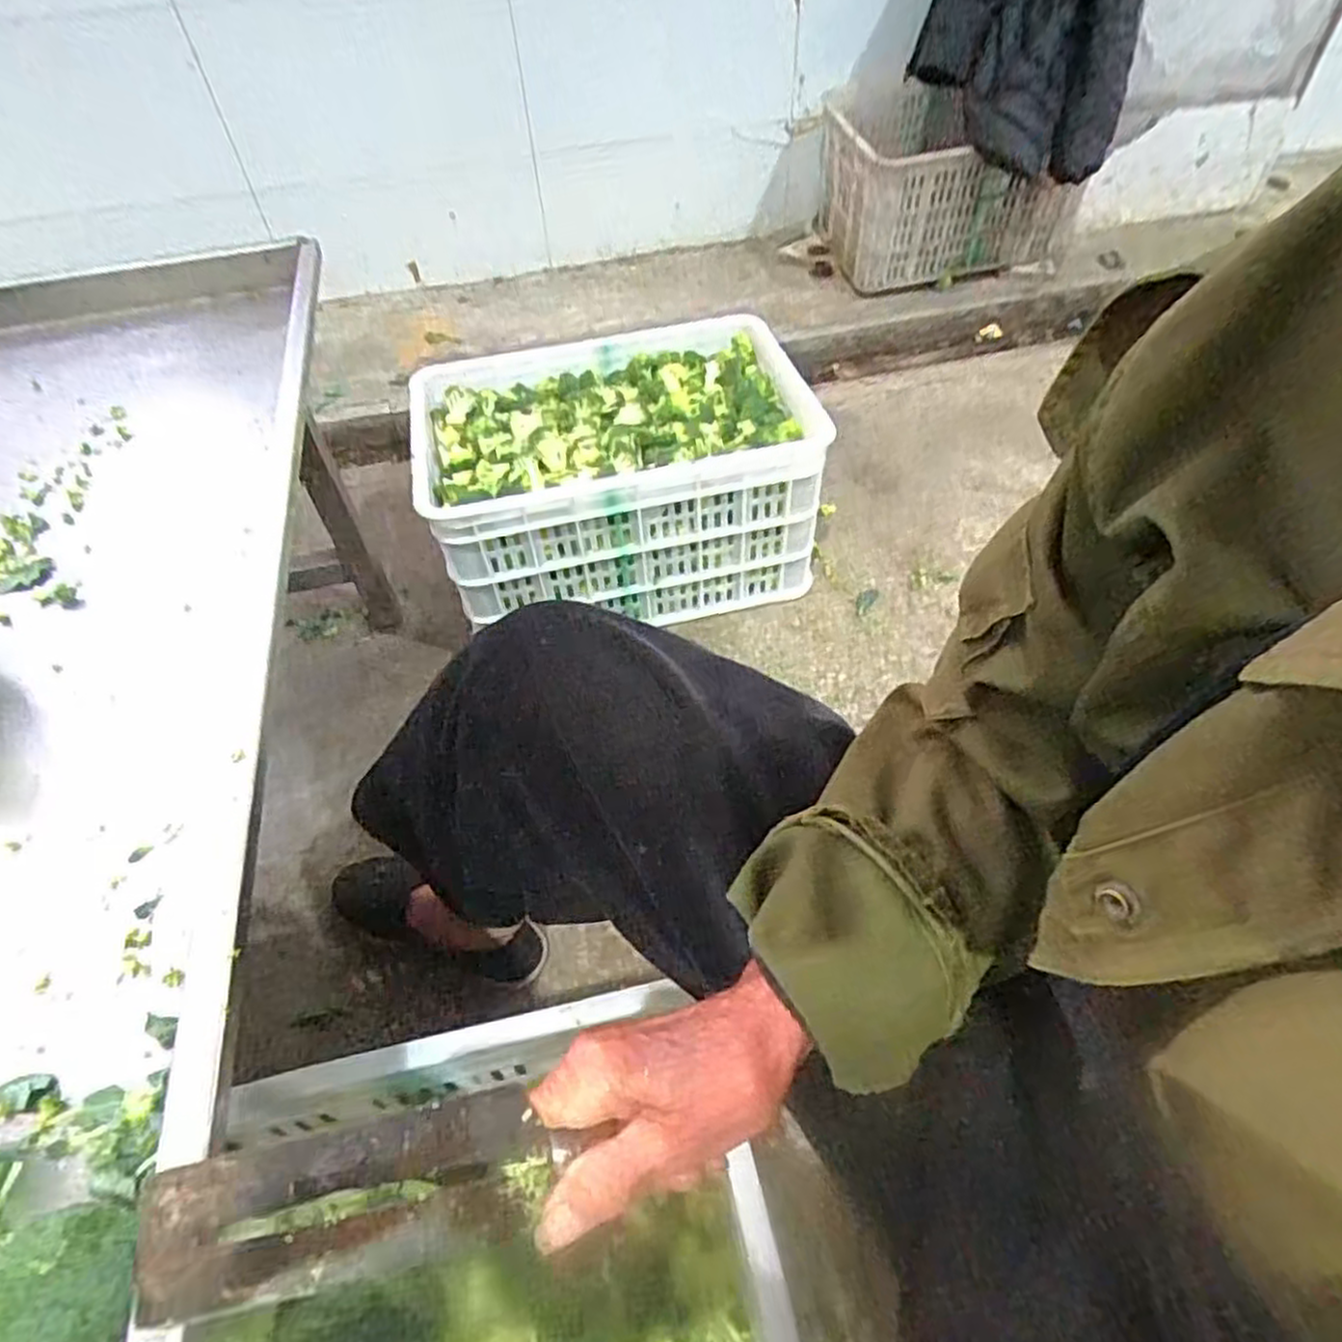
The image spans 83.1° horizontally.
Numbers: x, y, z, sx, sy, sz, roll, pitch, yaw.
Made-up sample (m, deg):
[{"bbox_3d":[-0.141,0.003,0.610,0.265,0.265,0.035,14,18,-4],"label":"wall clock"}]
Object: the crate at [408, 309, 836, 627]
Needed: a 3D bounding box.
[{"bbox_3d":[-0.072,-0.271,1.116,0.524,0.281,0.328,-14,51,-8],"label":"crate"}]

